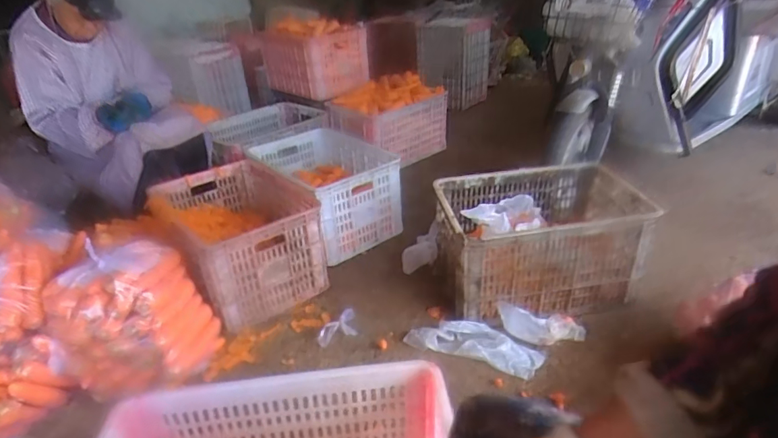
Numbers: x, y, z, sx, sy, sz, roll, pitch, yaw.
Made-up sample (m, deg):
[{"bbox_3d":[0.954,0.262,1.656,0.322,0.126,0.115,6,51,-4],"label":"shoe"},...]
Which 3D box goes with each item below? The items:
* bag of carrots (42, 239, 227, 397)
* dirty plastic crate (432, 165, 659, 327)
[{"bbox_3d":[-0.623,0.225,1.189,0.319,0.301,0.256,-9,29,-9],"label":"bag of carrots"},{"bbox_3d":[0.432,0.048,1.395,0.537,0.265,0.373,-5,29,-4],"label":"dirty plastic crate"}]

